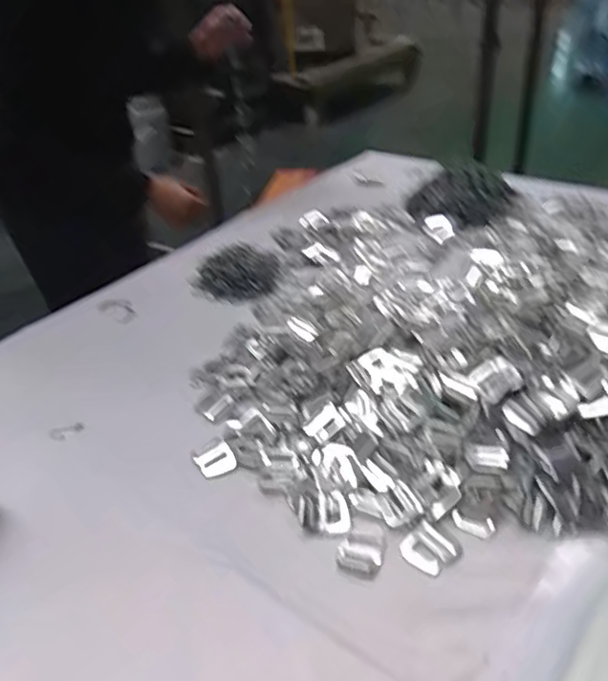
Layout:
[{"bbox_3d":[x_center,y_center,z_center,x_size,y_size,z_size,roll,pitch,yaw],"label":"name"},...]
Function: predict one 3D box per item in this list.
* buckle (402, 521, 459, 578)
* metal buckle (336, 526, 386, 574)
[{"bbox_3d":[0.105,0.177,0.536,0.040,0.004,0.040,-30,42,-32],"label":"buckle"},{"bbox_3d":[0.050,0.180,0.545,0.038,0.004,0.046,10,37,20],"label":"metal buckle"}]

